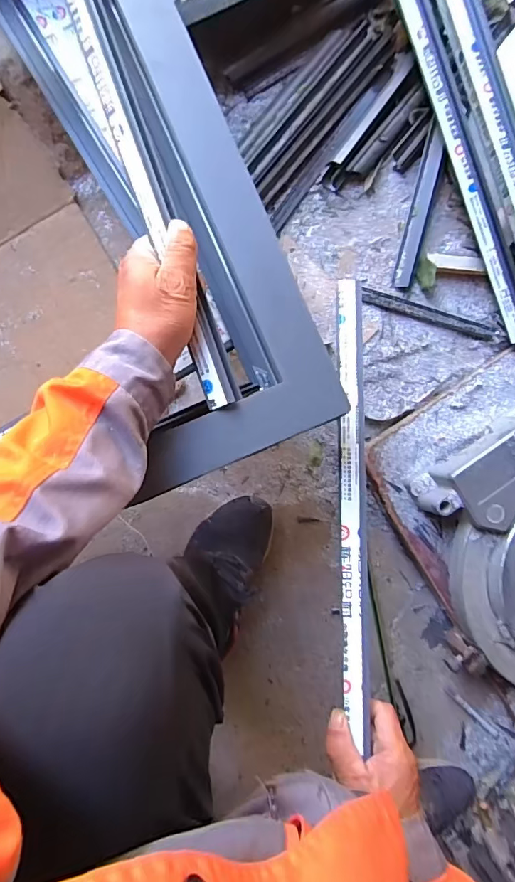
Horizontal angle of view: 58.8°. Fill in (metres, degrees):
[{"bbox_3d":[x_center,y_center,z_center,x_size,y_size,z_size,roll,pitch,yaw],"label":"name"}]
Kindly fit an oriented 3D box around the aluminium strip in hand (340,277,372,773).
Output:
[{"bbox_3d":[0.102,0.058,0.485,0.026,0.009,0.473,1,83,-6],"label":"aluminium strip in hand"}]

